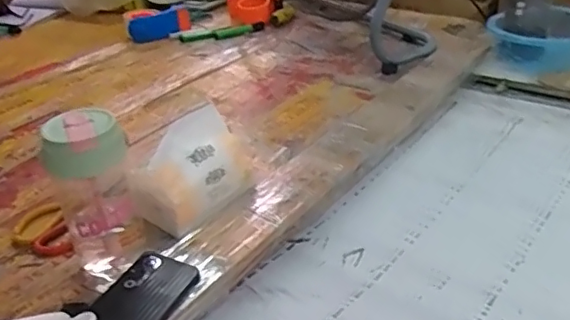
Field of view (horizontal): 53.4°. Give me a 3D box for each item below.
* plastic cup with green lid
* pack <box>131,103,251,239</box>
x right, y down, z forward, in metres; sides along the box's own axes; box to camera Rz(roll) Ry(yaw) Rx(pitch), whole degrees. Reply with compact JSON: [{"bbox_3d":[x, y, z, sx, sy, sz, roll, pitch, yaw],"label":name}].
[{"bbox_3d":[-0.212,0.042,0.650,0.090,0.199,0.093,-19,35,-22],"label":"plastic cup with green lid"},{"bbox_3d":[-0.122,0.013,0.731,0.078,0.104,0.154,22,41,36],"label":"pack"}]

